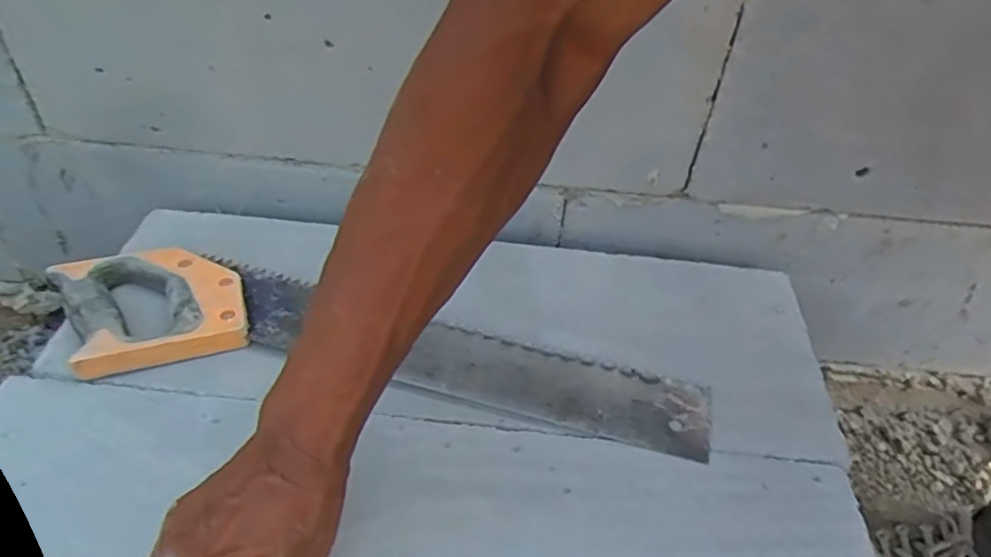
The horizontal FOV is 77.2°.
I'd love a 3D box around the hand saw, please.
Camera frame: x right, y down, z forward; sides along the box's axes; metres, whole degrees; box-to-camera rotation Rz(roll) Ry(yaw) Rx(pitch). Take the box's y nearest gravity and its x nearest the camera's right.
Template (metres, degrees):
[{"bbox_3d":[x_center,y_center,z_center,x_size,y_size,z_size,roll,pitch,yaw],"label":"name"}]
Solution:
[{"bbox_3d":[-0.092,0.046,0.476,0.497,0.022,0.118,7,42,2],"label":"hand saw"}]

